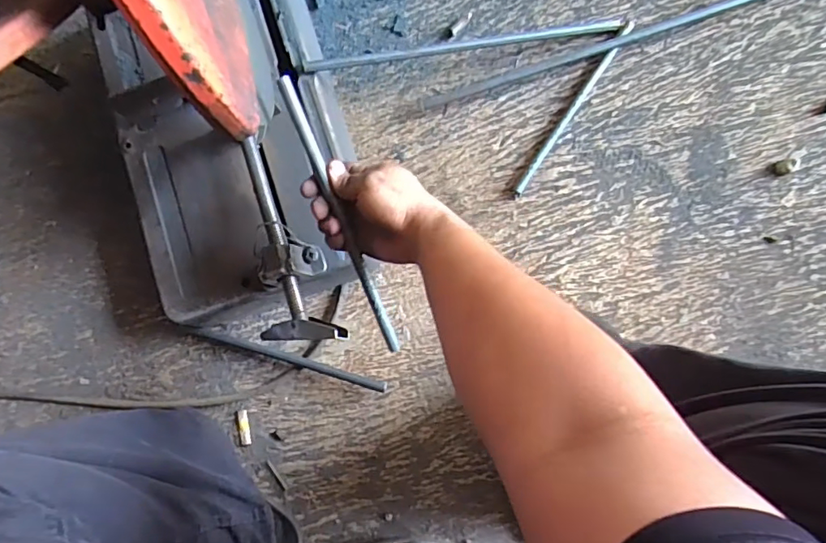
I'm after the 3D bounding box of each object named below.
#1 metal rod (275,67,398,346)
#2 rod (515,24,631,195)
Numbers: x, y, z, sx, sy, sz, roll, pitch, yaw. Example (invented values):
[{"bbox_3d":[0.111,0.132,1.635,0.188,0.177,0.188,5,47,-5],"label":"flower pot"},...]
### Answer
[{"bbox_3d":[-0.064,-0.043,0.484,0.013,0.011,0.267,-20,107,4],"label":"metal rod"},{"bbox_3d":[0.198,-0.201,0.648,0.014,0.006,0.252,33,91,9],"label":"rod"}]

